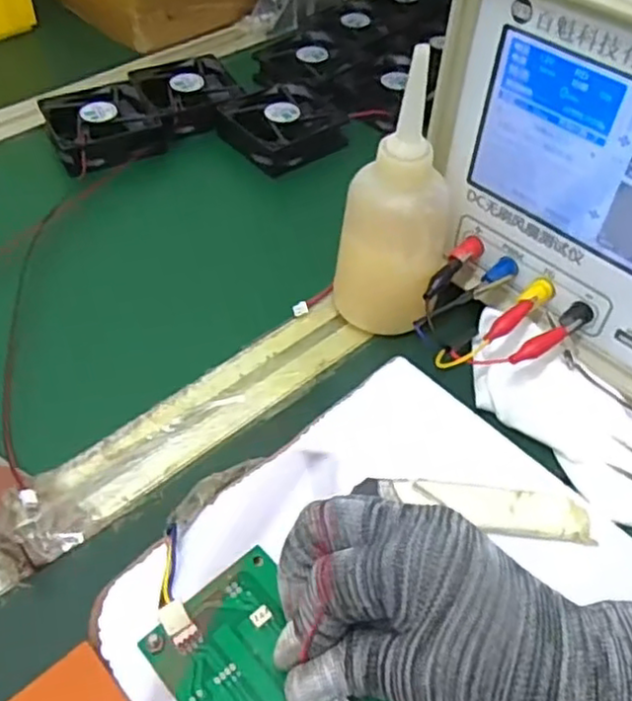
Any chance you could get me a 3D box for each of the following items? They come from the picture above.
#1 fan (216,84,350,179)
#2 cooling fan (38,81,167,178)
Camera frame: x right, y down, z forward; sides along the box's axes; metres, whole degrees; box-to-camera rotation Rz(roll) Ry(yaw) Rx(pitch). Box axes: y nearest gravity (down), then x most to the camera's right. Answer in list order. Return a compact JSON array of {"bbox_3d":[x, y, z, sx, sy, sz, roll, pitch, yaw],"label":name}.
[{"bbox_3d":[-0.028,-0.183,0.562,0.084,0.031,0.080,-31,52,-21],"label":"fan"},{"bbox_3d":[-0.170,-0.179,0.549,0.082,0.027,0.090,-24,49,-16],"label":"cooling fan"}]

